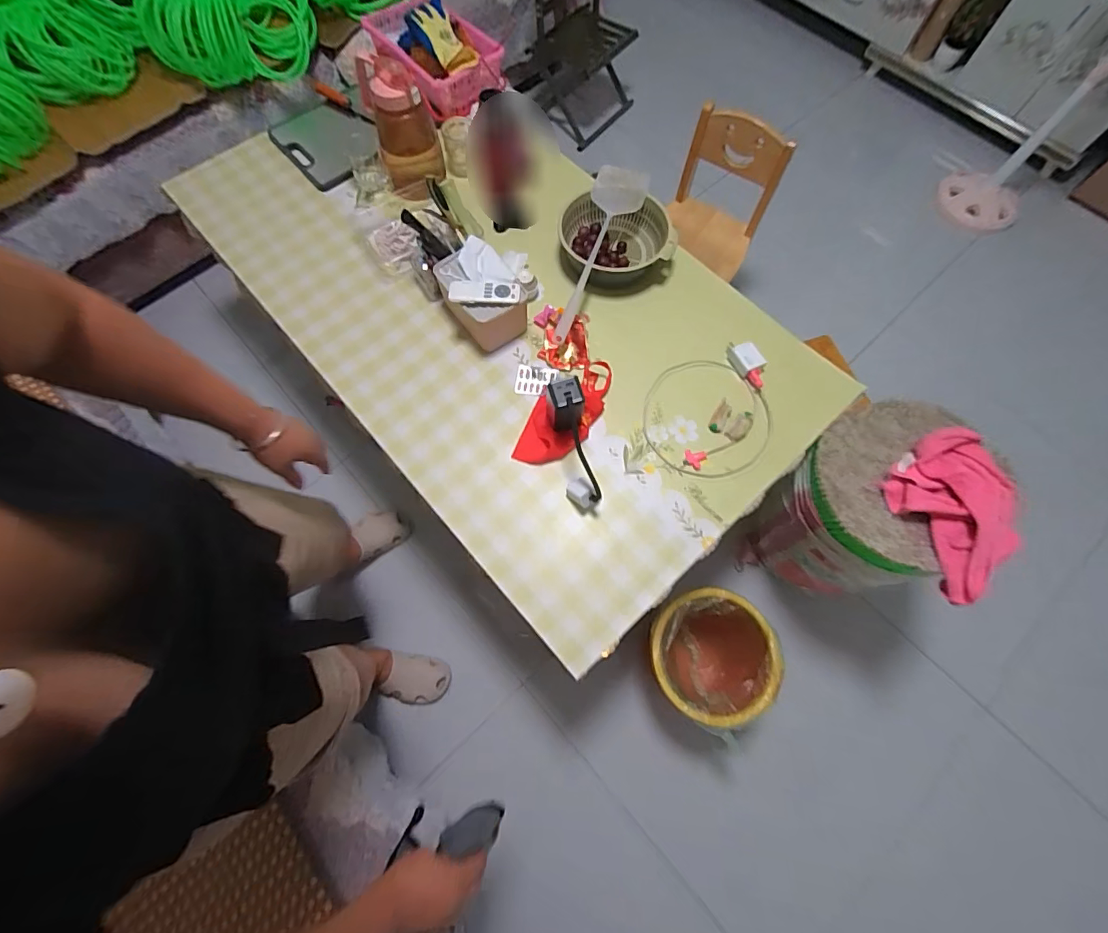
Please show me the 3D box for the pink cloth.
[{"bbox_3d":[0.658,0.067,0.776,0.172,0.049,0.236,-23,71,-9],"label":"pink cloth"}]

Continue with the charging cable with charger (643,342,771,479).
[{"bbox_3d":[0.290,-0.100,0.877,0.262,0.042,0.231,-23,72,-8],"label":"charging cable with charger"}]

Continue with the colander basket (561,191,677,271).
[{"bbox_3d":[0.125,-0.449,0.969,0.220,0.086,0.174,7,71,2],"label":"colander basket"}]

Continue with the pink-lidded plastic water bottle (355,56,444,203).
[{"bbox_3d":[-0.297,-0.665,0.960,0.119,0.216,0.138,-17,71,-6],"label":"pink-lidded plastic water bottle"}]

